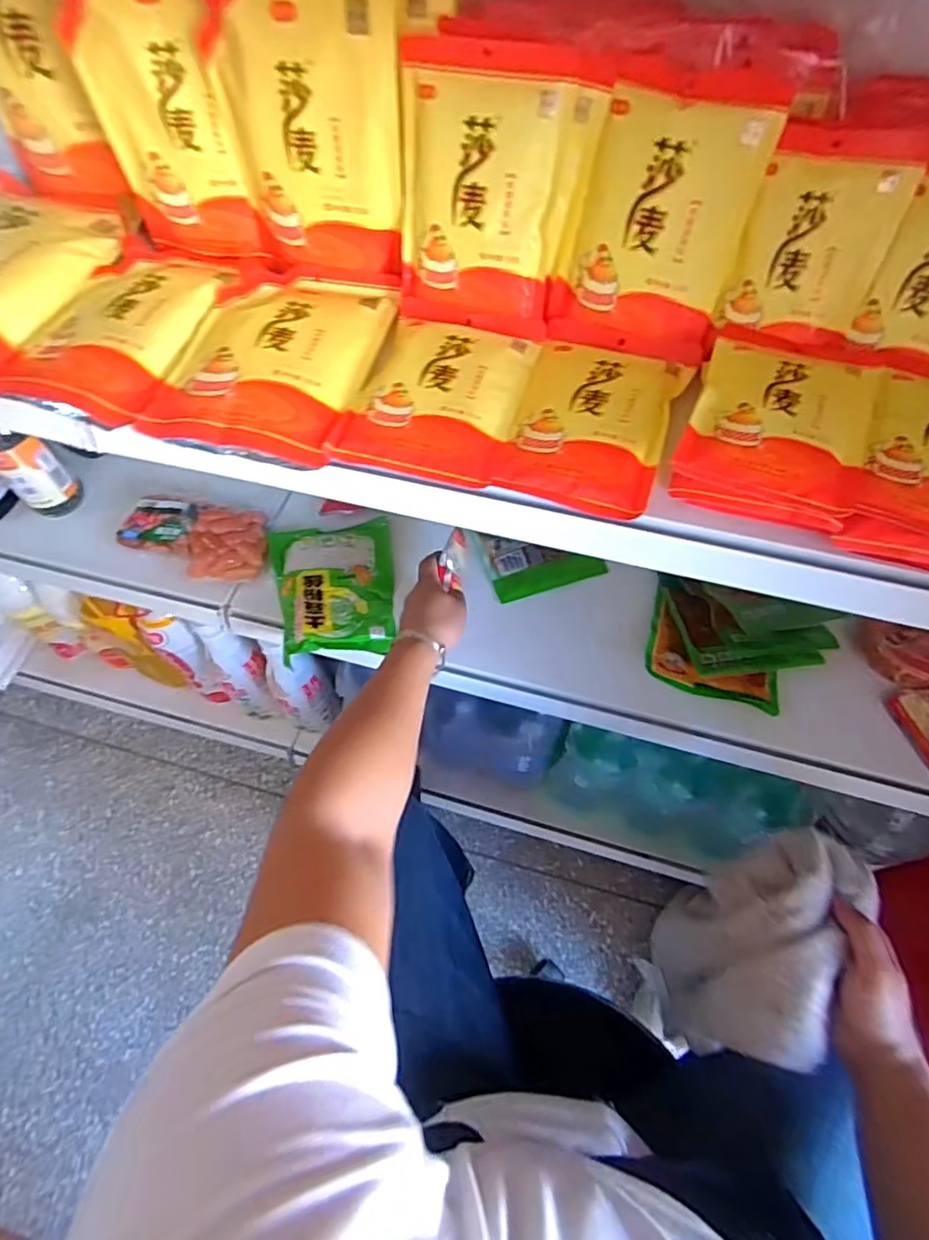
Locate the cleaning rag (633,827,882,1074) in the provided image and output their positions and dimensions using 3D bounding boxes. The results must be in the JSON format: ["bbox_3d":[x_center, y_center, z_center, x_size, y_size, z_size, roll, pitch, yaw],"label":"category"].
[{"bbox_3d":[0.249,0.287,0.541,0.099,0.195,0.179,30,66,17],"label":"cleaning rag"}]

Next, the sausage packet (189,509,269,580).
[{"bbox_3d":[-0.286,-0.092,0.728,0.086,0.033,0.093,-4,61,-1],"label":"sausage packet"}]

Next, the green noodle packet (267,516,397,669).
[{"bbox_3d":[-0.154,-0.042,0.704,0.141,0.031,0.191,-9,61,-4],"label":"green noodle packet"}]

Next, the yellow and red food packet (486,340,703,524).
[{"bbox_3d":[0.091,-0.144,0.423,0.105,0.012,0.156,18,63,11],"label":"yellow and red food packet"}]

